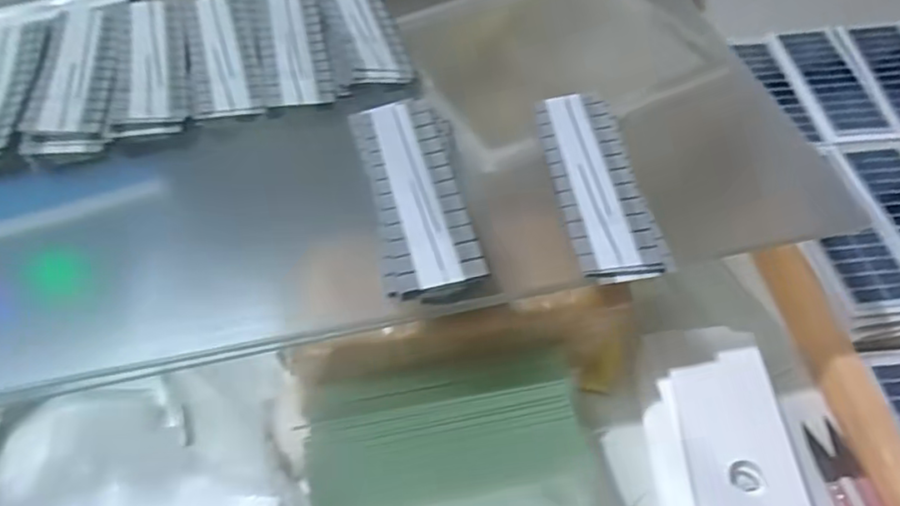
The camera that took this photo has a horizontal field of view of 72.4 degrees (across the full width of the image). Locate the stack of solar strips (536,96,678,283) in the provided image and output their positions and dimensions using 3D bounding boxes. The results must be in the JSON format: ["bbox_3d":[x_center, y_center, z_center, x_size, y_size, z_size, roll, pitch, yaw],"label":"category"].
[{"bbox_3d":[0.076,-0.039,0.322,0.043,0.005,0.125,-9,54,1],"label":"stack of solar strips"}]

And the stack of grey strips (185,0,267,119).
[{"bbox_3d":[-0.141,-0.125,0.383,0.041,0.007,0.123,-13,53,-10],"label":"stack of grey strips"}]

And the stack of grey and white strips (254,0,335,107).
[{"bbox_3d":[-0.100,-0.134,0.389,0.040,0.009,0.125,-12,52,-9],"label":"stack of grey and white strips"}]

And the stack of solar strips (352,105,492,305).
[{"bbox_3d":[-0.017,-0.032,0.310,0.047,0.011,0.124,-10,52,-8],"label":"stack of solar strips"}]

